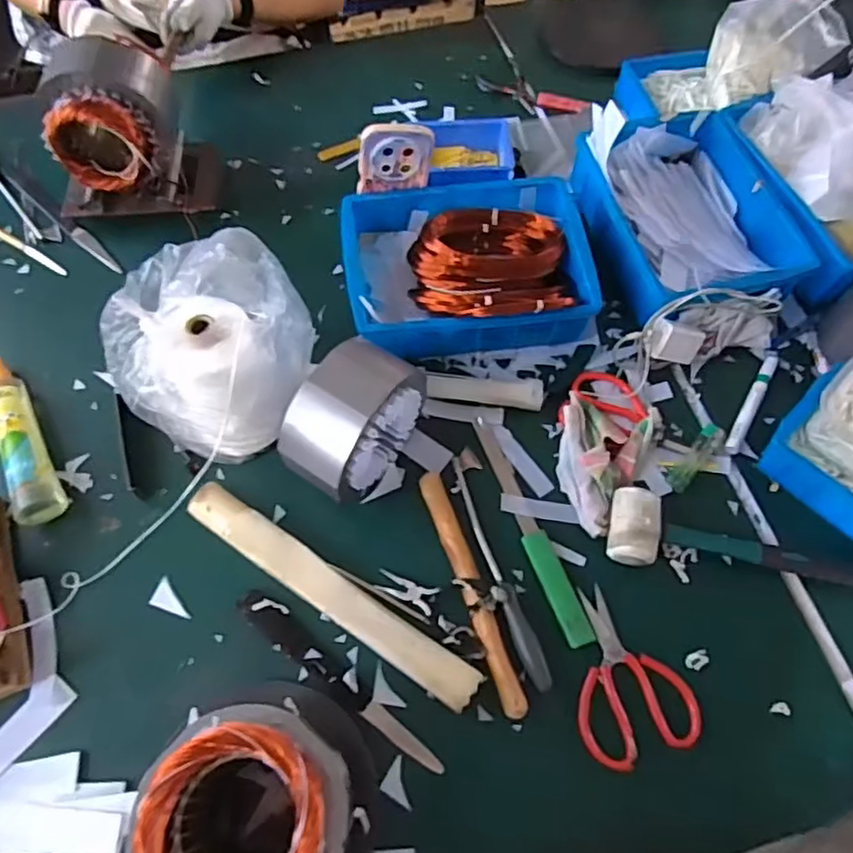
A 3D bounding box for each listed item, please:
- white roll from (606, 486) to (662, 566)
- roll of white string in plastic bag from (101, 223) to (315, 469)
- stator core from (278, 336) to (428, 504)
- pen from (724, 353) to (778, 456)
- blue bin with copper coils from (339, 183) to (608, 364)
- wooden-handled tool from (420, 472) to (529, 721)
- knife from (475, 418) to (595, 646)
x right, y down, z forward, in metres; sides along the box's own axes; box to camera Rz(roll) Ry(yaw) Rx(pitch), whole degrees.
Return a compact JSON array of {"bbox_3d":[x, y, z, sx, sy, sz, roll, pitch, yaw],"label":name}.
[{"bbox_3d":[0.212,0.105,0.654,0.048,0.050,0.076,11,63,5],"label":"white roll"},{"bbox_3d":[-0.223,-0.094,0.675,0.201,0.174,0.199,29,66,14],"label":"roll of white string in plastic bag"},{"bbox_3d":[-0.073,-0.005,0.642,0.084,0.149,0.149,31,67,14],"label":"stator core"},{"bbox_3d":[0.376,-0.032,0.738,0.018,0.012,0.156,29,66,14],"label":"pen"},{"bbox_3d":[0.045,-0.187,0.777,0.277,0.096,0.207,-8,63,-4],"label":"blue bin with copper coils"},{"bbox_3d":[0.044,0.155,0.629,0.024,0.014,0.246,-16,64,-9],"label":"wooden-handled tool"},{"bbox_3d":[0.106,0.100,0.673,0.028,0.009,0.261,-18,64,-9],"label":"knife"}]

